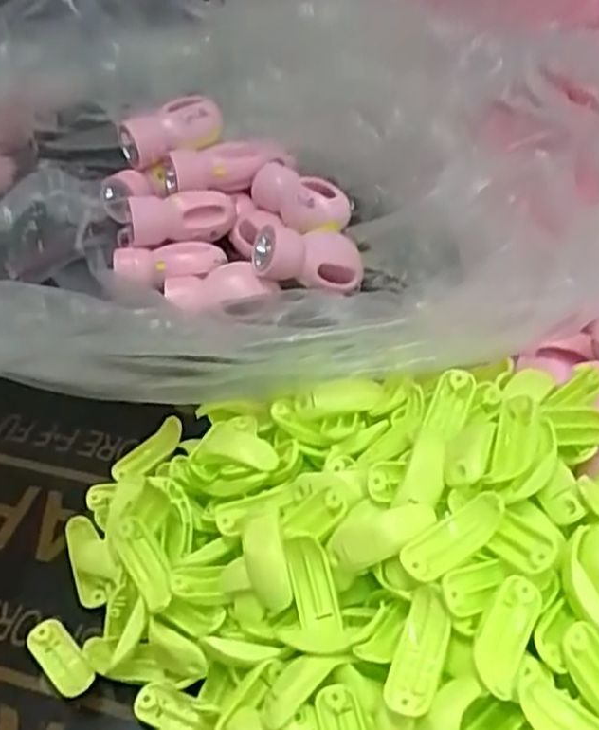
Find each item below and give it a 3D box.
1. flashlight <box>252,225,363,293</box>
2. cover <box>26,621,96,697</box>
[{"bbox_3d":[0.007,-0.067,0.440,0.064,0.029,0.033,7,44,-19],"label":"flashlight"},{"bbox_3d":[-0.098,0.122,0.311,0.015,0.012,0.037,-37,54,-25],"label":"cover"}]

